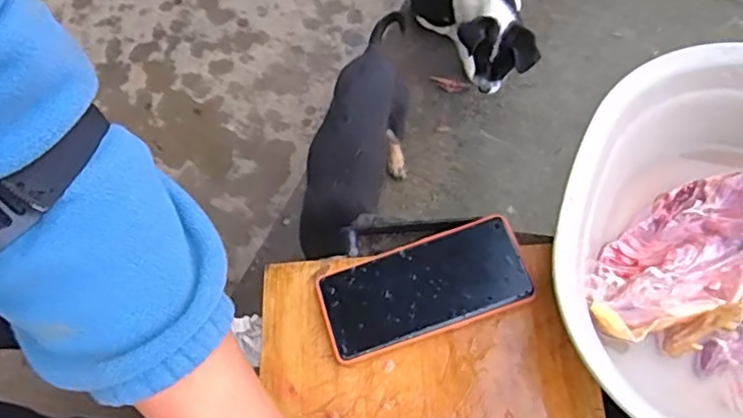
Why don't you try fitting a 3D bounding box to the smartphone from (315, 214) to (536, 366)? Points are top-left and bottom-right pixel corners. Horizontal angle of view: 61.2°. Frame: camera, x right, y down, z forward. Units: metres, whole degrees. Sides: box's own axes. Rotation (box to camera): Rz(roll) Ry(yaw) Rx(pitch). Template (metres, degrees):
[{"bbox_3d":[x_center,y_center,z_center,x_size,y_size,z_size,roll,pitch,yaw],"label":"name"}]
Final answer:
[{"bbox_3d":[0.040,0.061,0.492,0.160,0.012,0.076,-19,65,2],"label":"smartphone"}]

